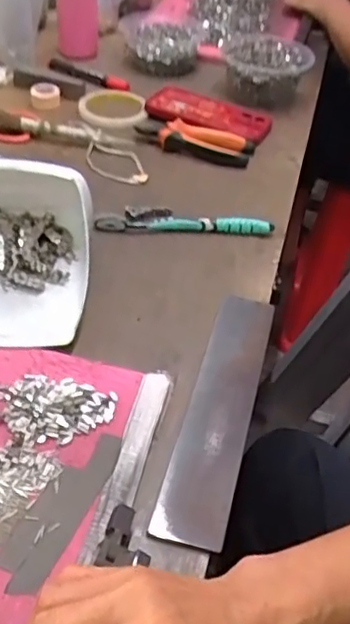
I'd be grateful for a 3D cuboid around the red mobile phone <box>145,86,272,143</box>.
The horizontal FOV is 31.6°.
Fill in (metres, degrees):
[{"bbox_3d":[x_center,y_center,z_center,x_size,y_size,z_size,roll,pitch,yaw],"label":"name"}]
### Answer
[{"bbox_3d":[0.047,-0.278,0.859,0.169,0.009,0.093,23,46,17],"label":"red mobile phone"}]

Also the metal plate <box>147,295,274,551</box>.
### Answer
[{"bbox_3d":[0.038,0.070,0.491,0.049,0.008,0.244,9,41,12],"label":"metal plate"}]

